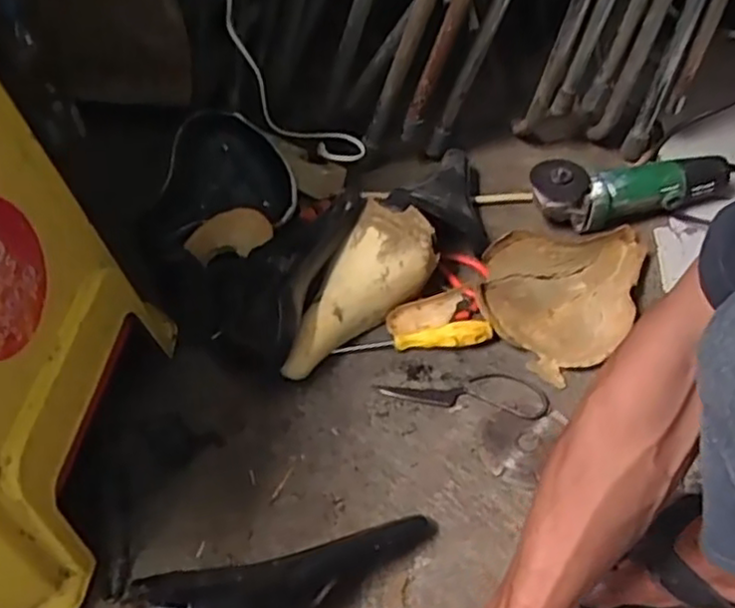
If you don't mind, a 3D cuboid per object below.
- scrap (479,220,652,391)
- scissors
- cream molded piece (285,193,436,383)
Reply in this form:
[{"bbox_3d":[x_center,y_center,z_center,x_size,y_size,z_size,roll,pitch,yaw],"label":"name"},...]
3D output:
[{"bbox_3d":[0.226,-0.029,0.816,0.168,0.053,0.249,17,51,16],"label":"scrap"},{"bbox_3d":[0.101,0.088,0.744,0.178,0.004,0.053,7,49,8],"label":"scissors"},{"bbox_3d":[-0.014,-0.011,0.783,0.093,0.058,0.228,30,71,26],"label":"cream molded piece"}]

